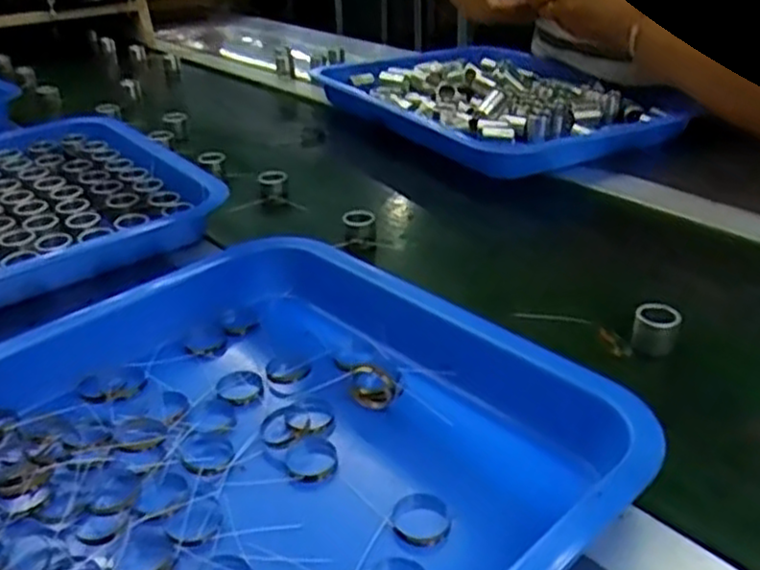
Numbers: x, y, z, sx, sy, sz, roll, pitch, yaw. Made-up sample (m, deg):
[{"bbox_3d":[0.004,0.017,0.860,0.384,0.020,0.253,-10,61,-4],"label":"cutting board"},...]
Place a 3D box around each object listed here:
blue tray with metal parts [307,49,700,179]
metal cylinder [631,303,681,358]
[{"bbox_3d":[0.130,-0.204,0.839,0.278,0.058,0.358,-17,34,-25],"label":"blue tray with metal parts"},{"bbox_3d":[0.166,0.028,0.451,0.025,0.025,0.025,12,33,21],"label":"metal cylinder"}]

